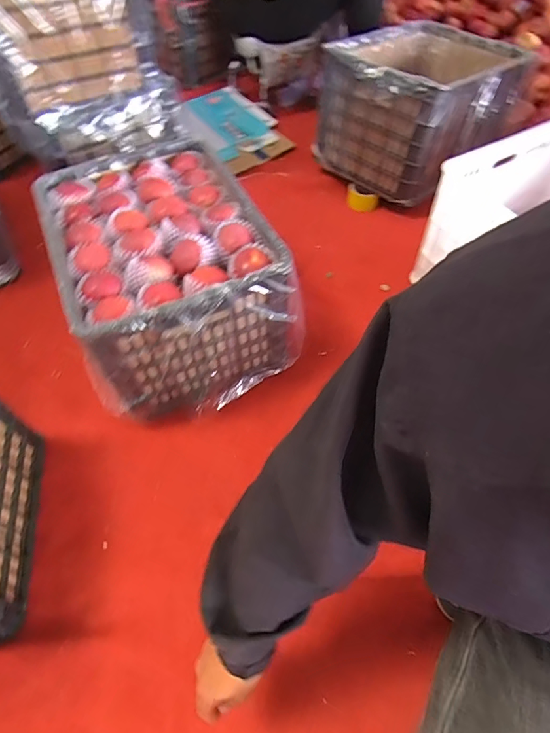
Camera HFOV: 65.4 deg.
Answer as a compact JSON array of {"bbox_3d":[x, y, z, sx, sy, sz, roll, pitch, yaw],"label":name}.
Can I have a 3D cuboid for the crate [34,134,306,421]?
[{"bbox_3d":[-0.235,-0.197,0.935,0.398,0.288,0.522,-24,59,-14],"label":"crate"}]

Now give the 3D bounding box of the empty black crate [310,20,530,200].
[{"bbox_3d":[0.443,-0.803,1.278,0.443,0.298,0.563,35,64,22],"label":"empty black crate"}]

